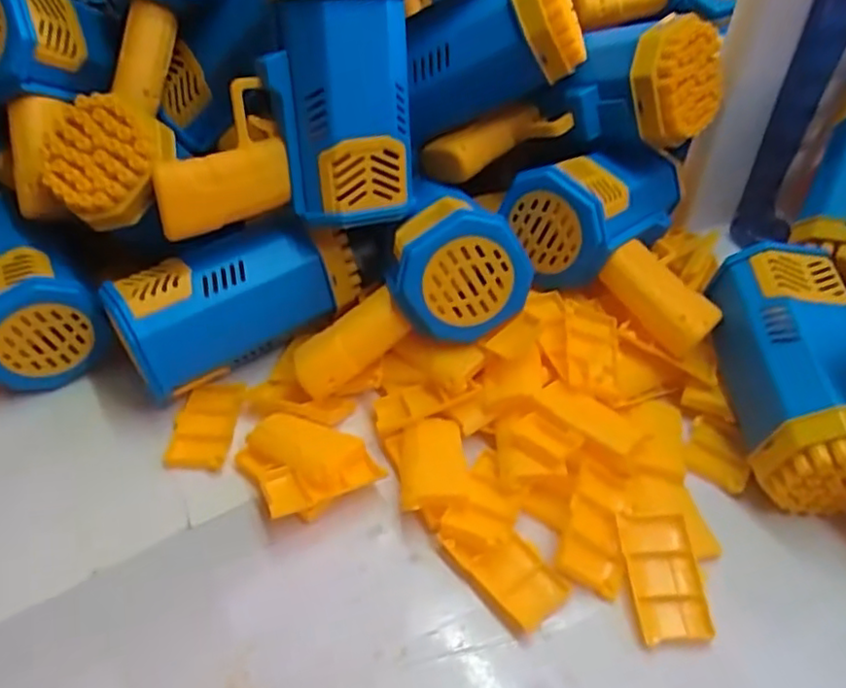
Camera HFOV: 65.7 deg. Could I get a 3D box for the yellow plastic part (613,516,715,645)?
[{"bbox_3d":[0.122,0.119,0.333,0.036,0.015,0.062,-2,43,-1],"label":"yellow plastic part"}]

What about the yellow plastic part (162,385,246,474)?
[{"bbox_3d":[-0.133,0.050,0.401,0.035,0.008,0.065,0,44,1],"label":"yellow plastic part"}]

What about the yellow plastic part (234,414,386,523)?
[{"bbox_3d":[-0.068,0.069,0.380,0.063,0.025,0.071,-27,49,-25],"label":"yellow plastic part"}]

